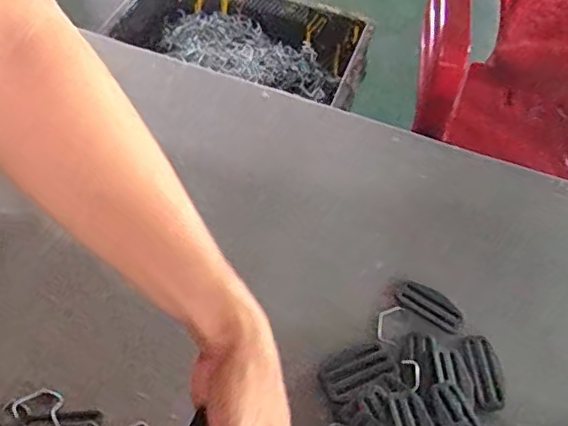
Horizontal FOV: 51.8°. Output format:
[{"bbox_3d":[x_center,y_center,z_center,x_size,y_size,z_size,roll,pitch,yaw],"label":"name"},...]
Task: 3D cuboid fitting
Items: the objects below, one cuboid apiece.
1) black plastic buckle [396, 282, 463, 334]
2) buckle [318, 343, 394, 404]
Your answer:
[{"bbox_3d":[0.124,0.079,0.494,0.058,0.006,0.026,28,58,15],"label":"black plastic buckle"},{"bbox_3d":[0.057,0.123,0.453,0.060,0.005,0.032,-24,43,-24],"label":"buckle"}]

